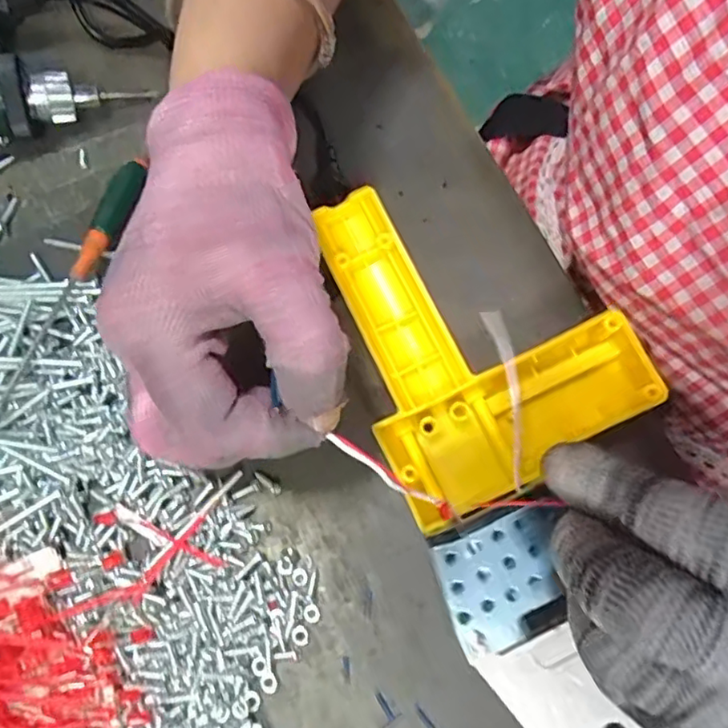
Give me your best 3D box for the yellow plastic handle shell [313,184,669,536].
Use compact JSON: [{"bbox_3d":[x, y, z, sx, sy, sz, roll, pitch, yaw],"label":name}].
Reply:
[{"bbox_3d":[0.044,-0.016,0.275,0.114,0.041,0.143,-26,71,-7],"label":"yellow plastic handle shell"}]

